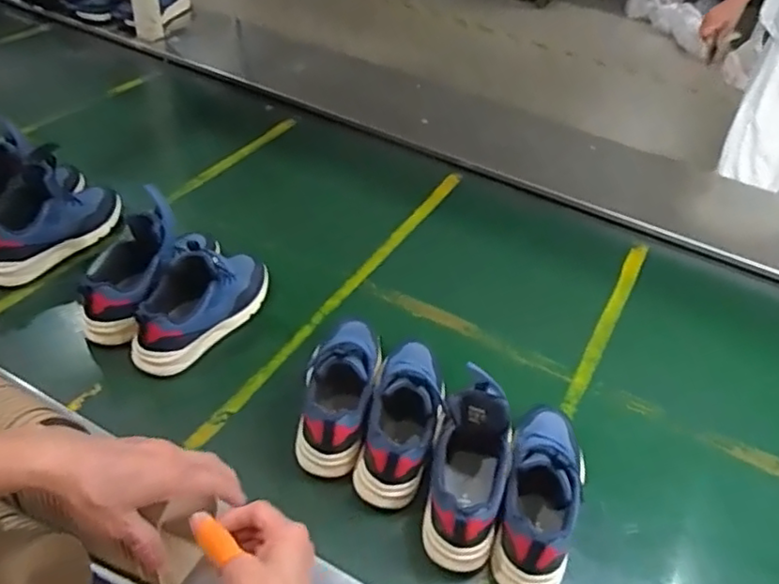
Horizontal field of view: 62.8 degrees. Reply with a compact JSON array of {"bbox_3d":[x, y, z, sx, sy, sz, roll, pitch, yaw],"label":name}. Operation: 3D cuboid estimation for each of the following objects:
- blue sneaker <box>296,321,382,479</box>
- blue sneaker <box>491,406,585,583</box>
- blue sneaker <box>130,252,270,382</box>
[{"bbox_3d":[-0.056,0.110,0.745,0.069,0.107,0.185,11,43,2],"label":"blue sneaker"},{"bbox_3d":[0.162,0.206,0.675,0.079,0.111,0.210,18,44,10],"label":"blue sneaker"},{"bbox_3d":[-0.239,0.013,0.820,0.075,0.128,0.218,28,47,19],"label":"blue sneaker"}]

